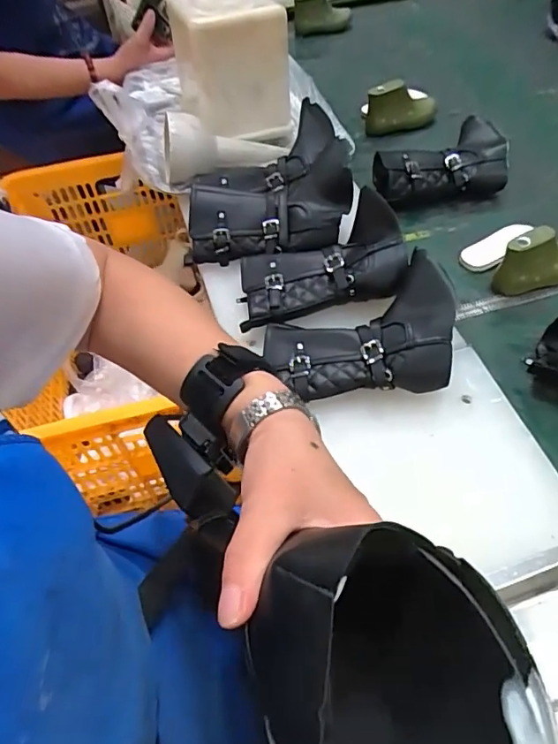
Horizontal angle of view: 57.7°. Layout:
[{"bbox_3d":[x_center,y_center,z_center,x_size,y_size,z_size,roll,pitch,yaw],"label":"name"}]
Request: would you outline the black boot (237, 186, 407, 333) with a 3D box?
[{"bbox_3d":[0.042,-0.121,0.554,0.178,0.062,0.117,-14,54,-6],"label":"black boot"}]

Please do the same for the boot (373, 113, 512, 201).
[{"bbox_3d":[0.233,-0.302,0.746,0.200,0.069,0.104,-12,54,-5],"label":"boot"}]

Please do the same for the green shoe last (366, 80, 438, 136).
[{"bbox_3d":[0.208,-0.442,0.849,0.126,0.074,0.042,-18,55,-9],"label":"green shoe last"}]

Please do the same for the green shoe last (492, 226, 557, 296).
[{"bbox_3d":[0.331,-0.142,0.623,0.129,0.071,0.044,-21,56,-12],"label":"green shoe last"}]

